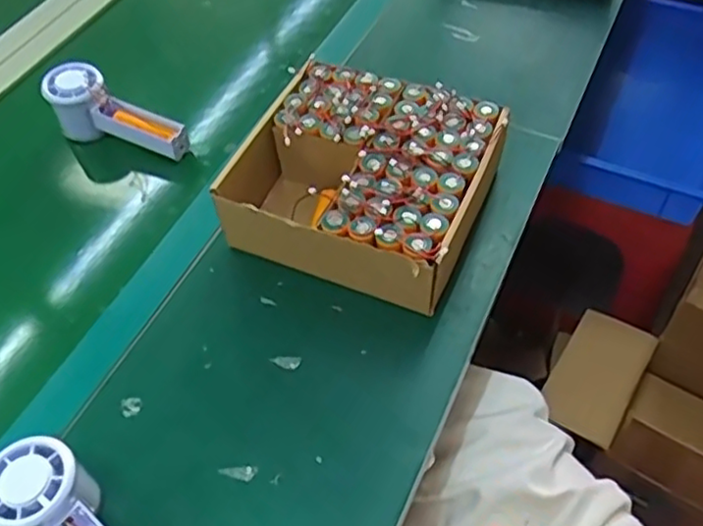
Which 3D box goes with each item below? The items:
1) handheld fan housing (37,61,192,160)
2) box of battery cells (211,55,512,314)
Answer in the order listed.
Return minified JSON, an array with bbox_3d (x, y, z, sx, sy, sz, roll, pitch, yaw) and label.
[{"bbox_3d":[-0.234,-0.145,0.666,0.153,0.066,0.042,25,56,6],"label":"handheld fan housing"},{"bbox_3d":[0.011,-0.069,0.559,0.190,0.078,0.182,19,56,17],"label":"box of battery cells"}]

